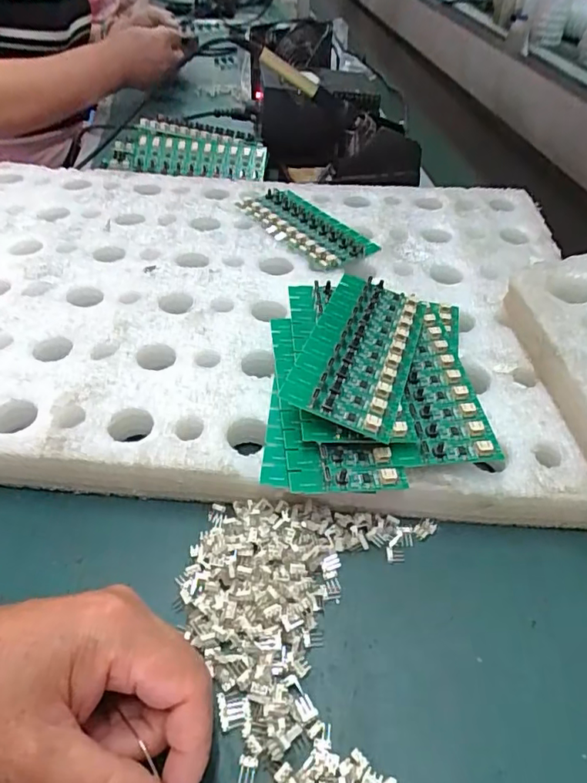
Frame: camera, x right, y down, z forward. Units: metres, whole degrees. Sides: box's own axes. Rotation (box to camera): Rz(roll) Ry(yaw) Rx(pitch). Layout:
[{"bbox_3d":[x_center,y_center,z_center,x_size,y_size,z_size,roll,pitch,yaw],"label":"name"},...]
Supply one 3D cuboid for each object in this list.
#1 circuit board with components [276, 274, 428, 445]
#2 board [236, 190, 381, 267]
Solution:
[{"bbox_3d":[0.042,-0.030,0.320,0.064,0.007,0.137,22,45,4],"label":"circuit board with components"},{"bbox_3d":[0.008,-0.153,0.473,0.064,0.008,0.136,-32,55,-29],"label":"board"}]

